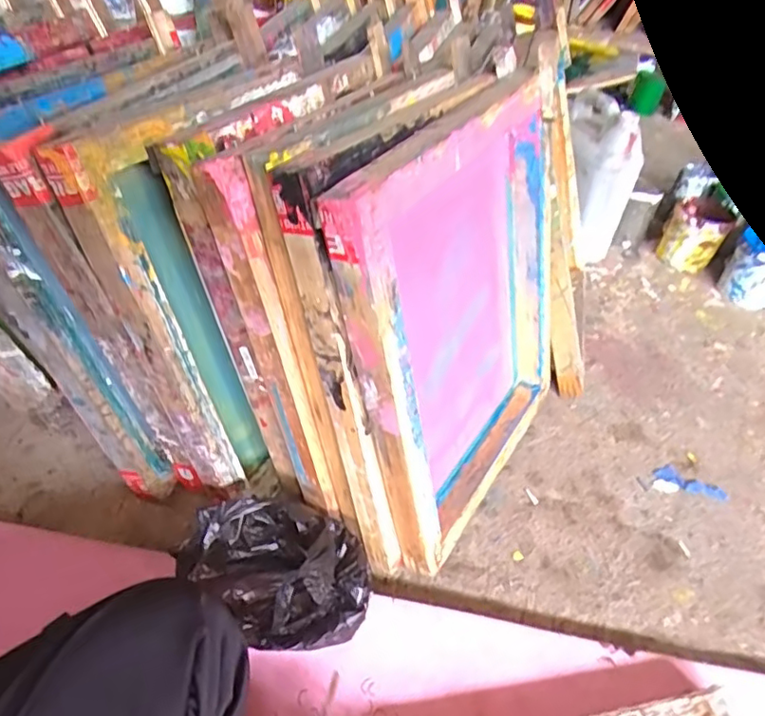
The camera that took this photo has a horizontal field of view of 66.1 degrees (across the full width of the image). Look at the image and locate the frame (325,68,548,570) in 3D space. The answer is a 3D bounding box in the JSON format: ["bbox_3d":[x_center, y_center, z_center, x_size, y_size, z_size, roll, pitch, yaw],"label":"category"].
[{"bbox_3d":[0.099,-0.034,0.680,0.058,0.470,0.371,16,45,30],"label":"frame"}]

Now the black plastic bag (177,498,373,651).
[{"bbox_3d":[-0.105,0.224,0.632,0.188,0.114,0.143,24,44,19],"label":"black plastic bag"}]

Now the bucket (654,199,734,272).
[{"bbox_3d":[0.687,-0.266,1.300,0.120,0.129,0.114,24,44,19],"label":"bucket"}]

